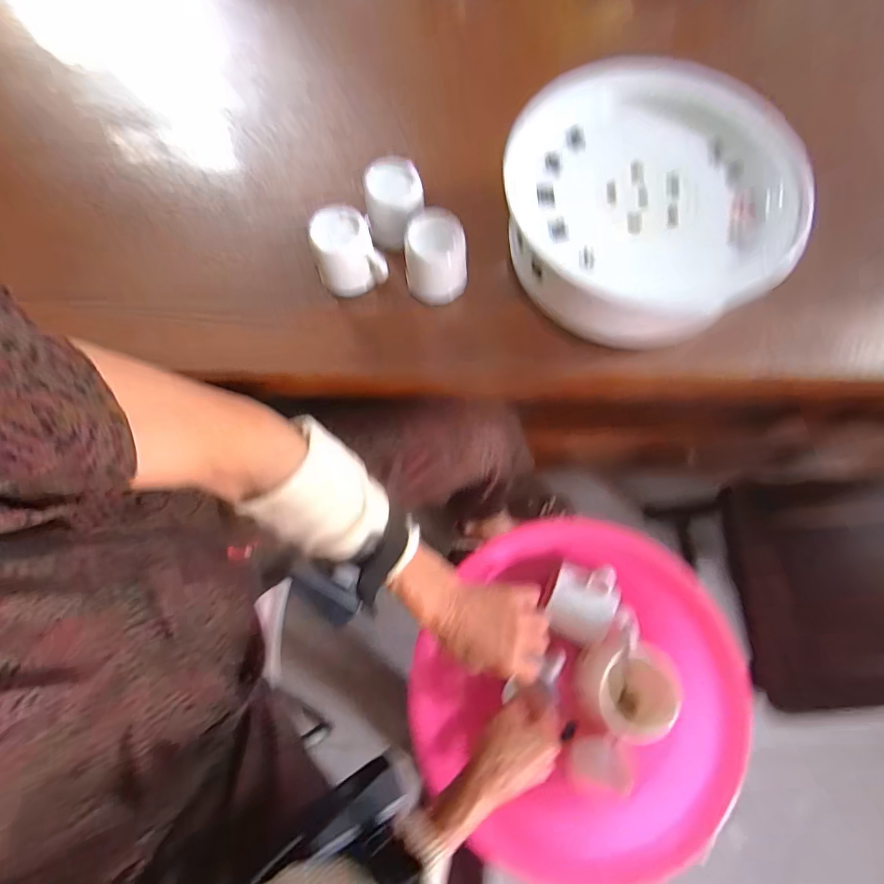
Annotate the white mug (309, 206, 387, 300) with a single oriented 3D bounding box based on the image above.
[{"bbox_3d":[-0.082,-0.165,0.403,0.060,0.058,0.049,-12,74,-2],"label":"white mug"}]

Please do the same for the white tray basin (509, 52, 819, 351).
[{"bbox_3d":[0.164,-0.202,0.387,0.213,0.081,0.215,0,74,1],"label":"white tray basin"}]

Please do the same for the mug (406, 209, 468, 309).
[{"bbox_3d":[-0.006,-0.156,0.404,0.053,0.054,0.048,-2,74,1],"label":"mug"}]

